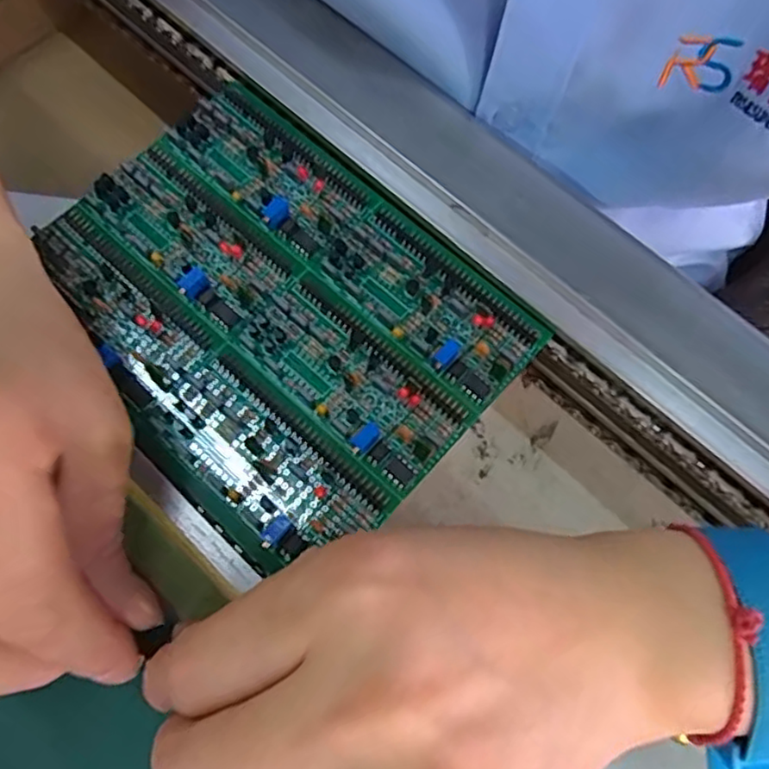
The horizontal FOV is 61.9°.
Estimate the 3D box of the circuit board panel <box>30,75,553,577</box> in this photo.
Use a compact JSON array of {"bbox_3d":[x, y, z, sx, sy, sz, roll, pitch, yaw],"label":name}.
[{"bbox_3d":[-0.043,-0.028,0.229,0.161,0.008,0.126,41,74,12],"label":"circuit board panel"}]

